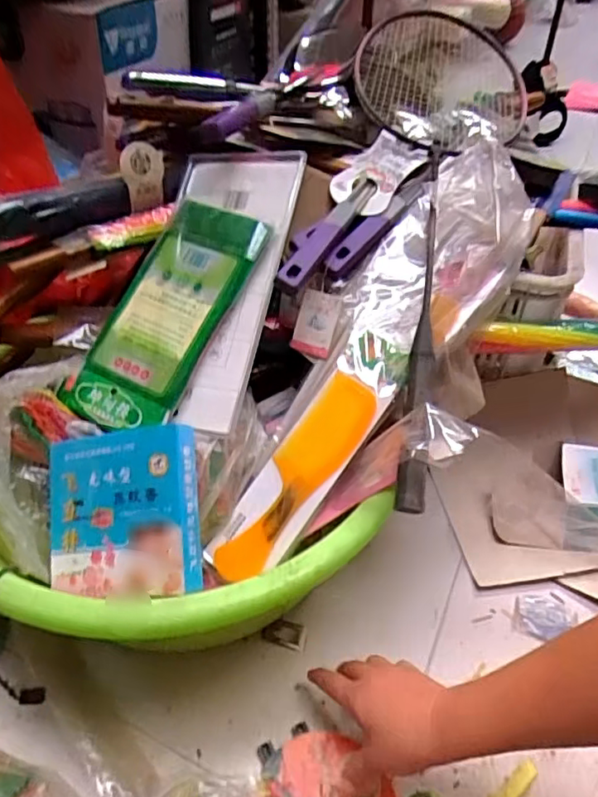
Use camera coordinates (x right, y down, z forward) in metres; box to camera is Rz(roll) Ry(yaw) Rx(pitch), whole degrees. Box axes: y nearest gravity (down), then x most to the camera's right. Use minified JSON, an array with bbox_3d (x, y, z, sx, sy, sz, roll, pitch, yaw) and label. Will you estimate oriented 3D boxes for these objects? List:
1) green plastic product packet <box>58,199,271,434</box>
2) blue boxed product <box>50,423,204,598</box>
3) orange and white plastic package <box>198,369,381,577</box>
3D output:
[{"bbox_3d":[-0.128,-0.079,0.536,0.112,0.034,0.231,27,82,25],"label":"green plastic product packet"},{"bbox_3d":[-0.150,0.094,0.476,0.140,0.023,0.132,-7,78,21],"label":"blue boxed product"},{"bbox_3d":[-0.003,0.070,0.512,0.057,0.008,0.208,35,80,3],"label":"orange and white plastic package"}]

